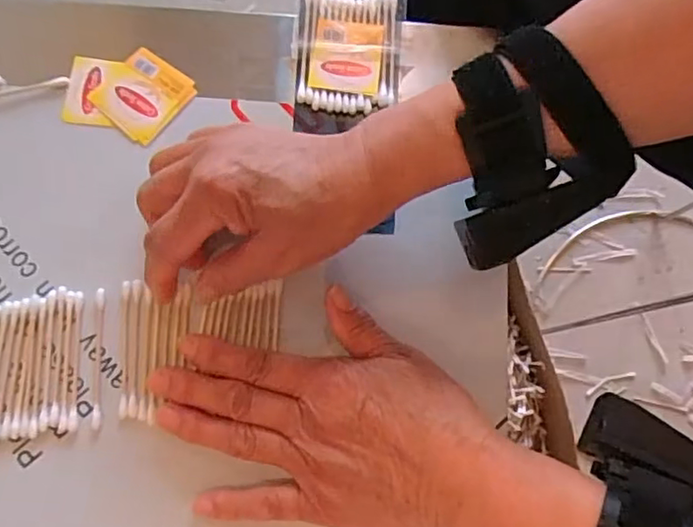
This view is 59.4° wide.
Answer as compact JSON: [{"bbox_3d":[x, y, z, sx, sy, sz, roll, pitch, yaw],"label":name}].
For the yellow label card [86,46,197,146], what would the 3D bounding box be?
[{"bbox_3d":[-0.118,-0.098,0.349,0.046,0.004,0.046,38,79,7],"label":"yellow label card"}]

